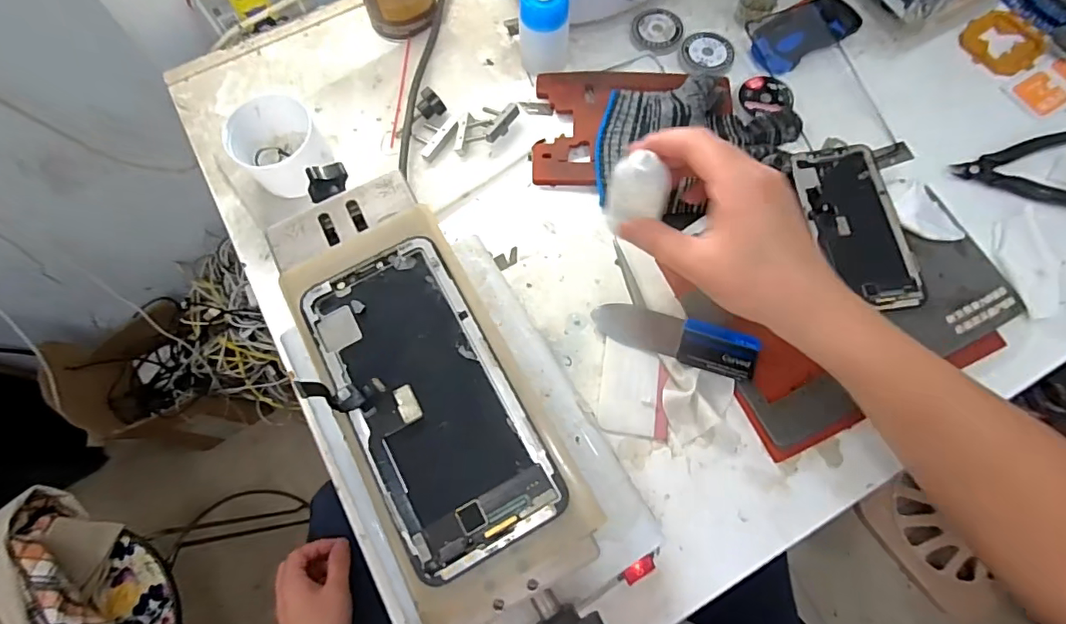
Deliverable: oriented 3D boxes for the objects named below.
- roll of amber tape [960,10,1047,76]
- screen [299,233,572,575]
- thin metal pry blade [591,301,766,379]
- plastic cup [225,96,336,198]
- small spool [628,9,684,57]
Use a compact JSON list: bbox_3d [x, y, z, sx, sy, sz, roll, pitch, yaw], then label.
[{"bbox_3d":[0.425,-0.244,0.467,0.056,0.010,0.062,-30,74,-8],"label":"roll of amber tape"},{"bbox_3d":[-0.046,0.036,0.224,0.069,0.006,0.138,-28,73,-7],"label":"screen"},{"bbox_3d":[0.103,0.018,0.378,0.118,0.012,0.032,18,73,7],"label":"thin metal pry blade"},{"bbox_3d":[-0.199,-0.132,0.416,0.067,0.055,0.064,0,72,1],"label":"plastic cup"},{"bbox_3d":[0.114,-0.260,0.479,0.046,0.008,0.048,0,72,1],"label":"small spool"}]

